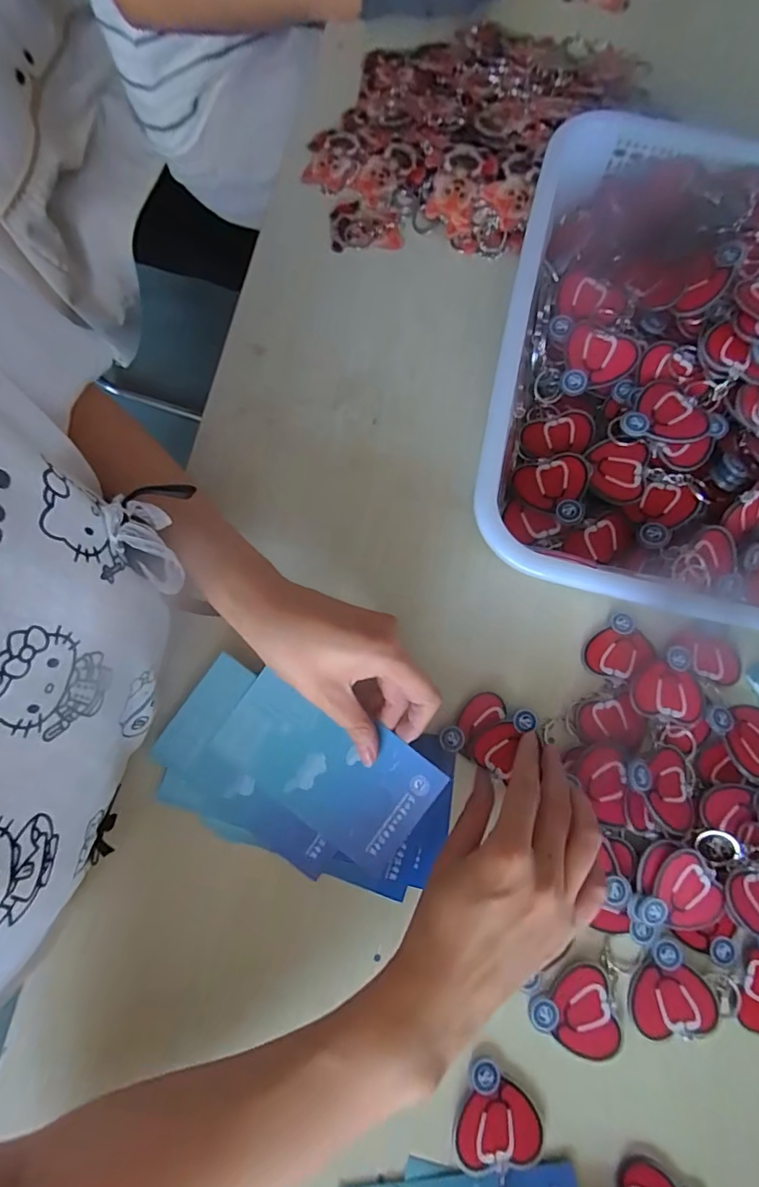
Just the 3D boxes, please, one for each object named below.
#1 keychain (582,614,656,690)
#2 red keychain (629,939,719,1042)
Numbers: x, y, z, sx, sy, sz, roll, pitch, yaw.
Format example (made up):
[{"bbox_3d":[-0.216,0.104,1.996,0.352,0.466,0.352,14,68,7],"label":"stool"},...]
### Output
[{"bbox_3d":[0.169,0.041,0.362,0.046,0.005,0.036,-41,81,-9],"label":"keychain"},{"bbox_3d":[0.177,0.250,0.314,0.048,0.005,0.048,-34,80,-8],"label":"red keychain"}]

